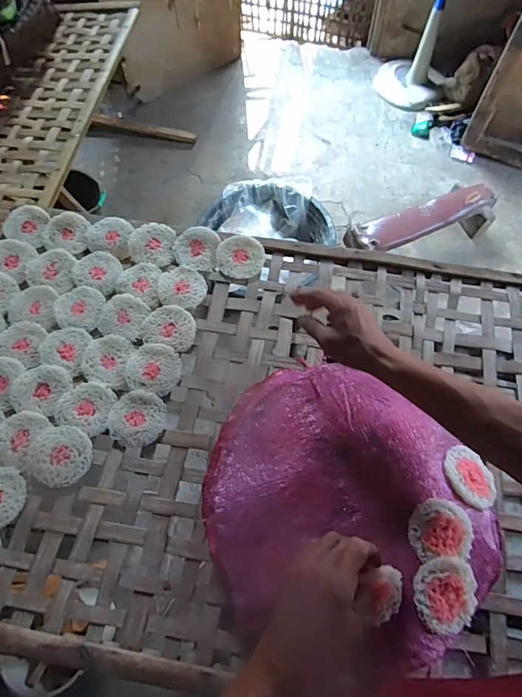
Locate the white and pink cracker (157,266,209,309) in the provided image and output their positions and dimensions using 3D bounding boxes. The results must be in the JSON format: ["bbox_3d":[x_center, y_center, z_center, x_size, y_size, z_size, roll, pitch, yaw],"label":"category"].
[{"bbox_3d":[-0.124,-0.099,0.650,0.075,0.006,0.072,0,66,0],"label":"white and pink cracker"}]

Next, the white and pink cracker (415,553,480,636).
[{"bbox_3d":[0.204,0.267,0.450,0.075,0.022,0.069,-5,66,-2],"label":"white and pink cracker"}]

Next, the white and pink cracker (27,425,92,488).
[{"bbox_3d":[-0.264,0.139,0.541,0.079,0.008,0.074,0,66,0],"label":"white and pink cracker"}]

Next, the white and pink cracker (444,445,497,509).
[{"bbox_3d":[0.267,0.163,0.522,0.066,0.007,0.077,-24,72,-34],"label":"white and pink cracker"}]

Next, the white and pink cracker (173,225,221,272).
[{"bbox_3d":[-0.107,-0.166,0.673,0.074,0.011,0.074,6,66,3],"label":"white and pink cracker"}]

